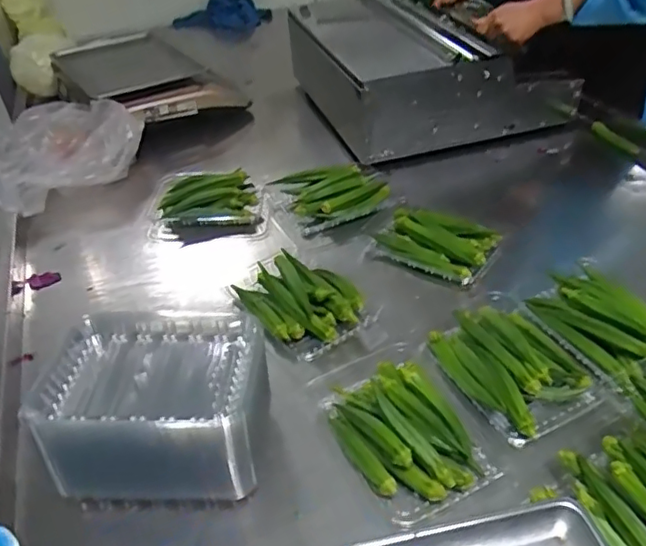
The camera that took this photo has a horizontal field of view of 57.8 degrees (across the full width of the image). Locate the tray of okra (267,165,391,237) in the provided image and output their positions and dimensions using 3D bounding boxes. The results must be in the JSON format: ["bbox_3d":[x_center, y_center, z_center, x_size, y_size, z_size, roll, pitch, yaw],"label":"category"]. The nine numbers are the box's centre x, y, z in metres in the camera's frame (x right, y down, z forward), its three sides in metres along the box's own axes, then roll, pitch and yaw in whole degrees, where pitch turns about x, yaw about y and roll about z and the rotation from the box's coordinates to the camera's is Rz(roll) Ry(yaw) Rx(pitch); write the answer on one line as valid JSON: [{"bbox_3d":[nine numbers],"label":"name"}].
[{"bbox_3d":[0.019,-0.128,0.984,0.173,0.048,0.149,-14,40,-12],"label":"tray of okra"}]

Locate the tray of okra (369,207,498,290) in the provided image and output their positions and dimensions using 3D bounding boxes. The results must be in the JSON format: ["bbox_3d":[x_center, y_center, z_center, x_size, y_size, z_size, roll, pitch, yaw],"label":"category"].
[{"bbox_3d":[0.166,-0.046,0.866,0.184,0.044,0.120,24,46,30],"label":"tray of okra"}]

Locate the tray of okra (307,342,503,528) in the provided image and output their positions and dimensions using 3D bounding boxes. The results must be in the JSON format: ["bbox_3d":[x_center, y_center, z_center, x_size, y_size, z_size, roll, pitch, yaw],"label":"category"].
[{"bbox_3d":[0.083,0.156,0.620,0.137,0.044,0.194,-16,40,-15],"label":"tray of okra"}]

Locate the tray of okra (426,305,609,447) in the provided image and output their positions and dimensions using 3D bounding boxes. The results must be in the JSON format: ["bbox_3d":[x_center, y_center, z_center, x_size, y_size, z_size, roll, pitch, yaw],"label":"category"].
[{"bbox_3d":[0.222,0.101,0.676,0.148,0.047,0.178,-18,41,-17],"label":"tray of okra"}]

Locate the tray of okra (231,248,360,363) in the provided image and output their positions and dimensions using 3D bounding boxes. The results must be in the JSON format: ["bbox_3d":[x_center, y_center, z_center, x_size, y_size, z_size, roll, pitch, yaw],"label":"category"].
[{"bbox_3d":[-0.028,0.033,0.791,0.137,0.053,0.178,-31,46,-30],"label":"tray of okra"}]

